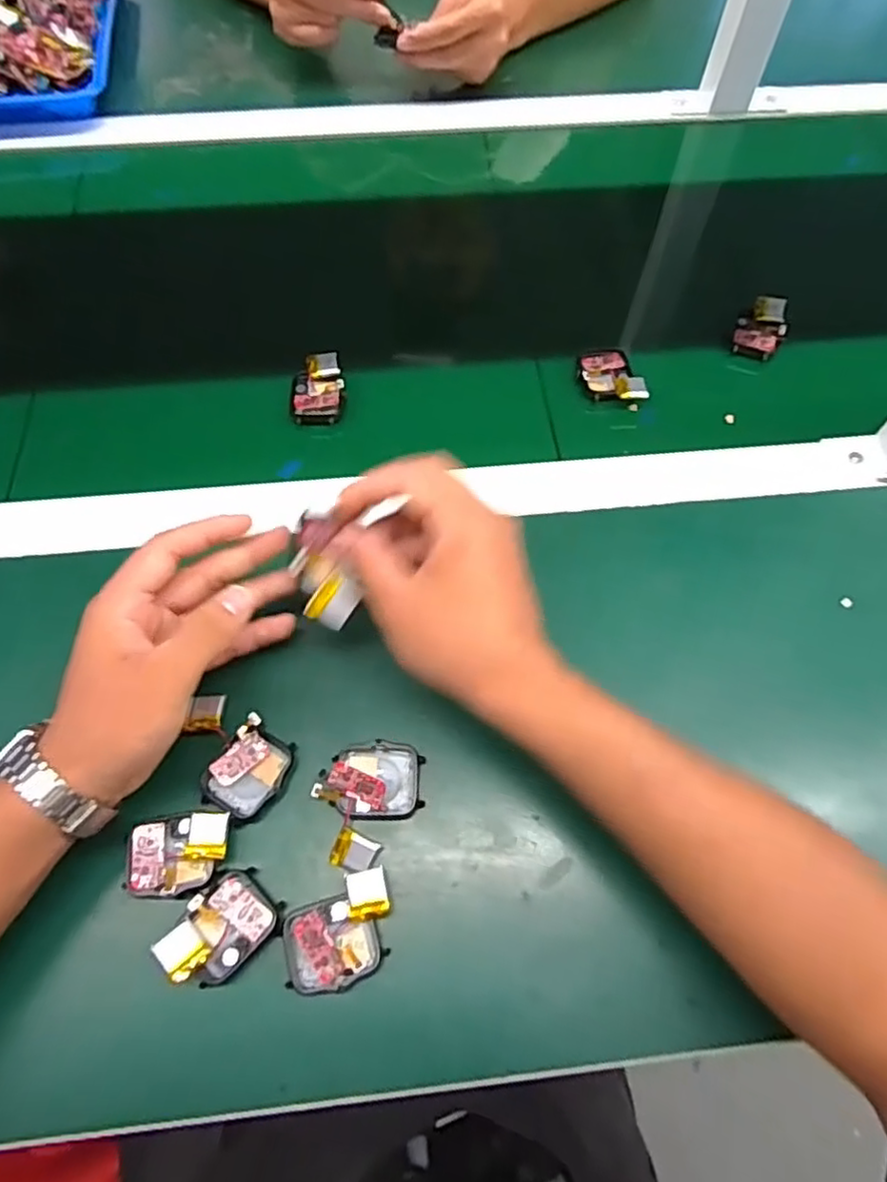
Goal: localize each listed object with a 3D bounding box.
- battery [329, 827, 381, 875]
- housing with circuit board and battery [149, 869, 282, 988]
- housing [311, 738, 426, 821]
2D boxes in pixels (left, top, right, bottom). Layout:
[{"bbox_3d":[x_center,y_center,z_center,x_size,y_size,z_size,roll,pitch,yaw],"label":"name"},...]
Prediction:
[{"bbox_3d":[-0.045,0.132,0.335,0.021,0.006,0.019,24,67,10],"label":"battery"},{"bbox_3d":[-0.106,0.160,0.315,0.036,0.013,0.050,40,70,16],"label":"housing with circuit board and battery"},{"bbox_3d":[-0.038,0.099,0.350,0.054,0.015,0.039,0,65,-1],"label":"housing"}]

